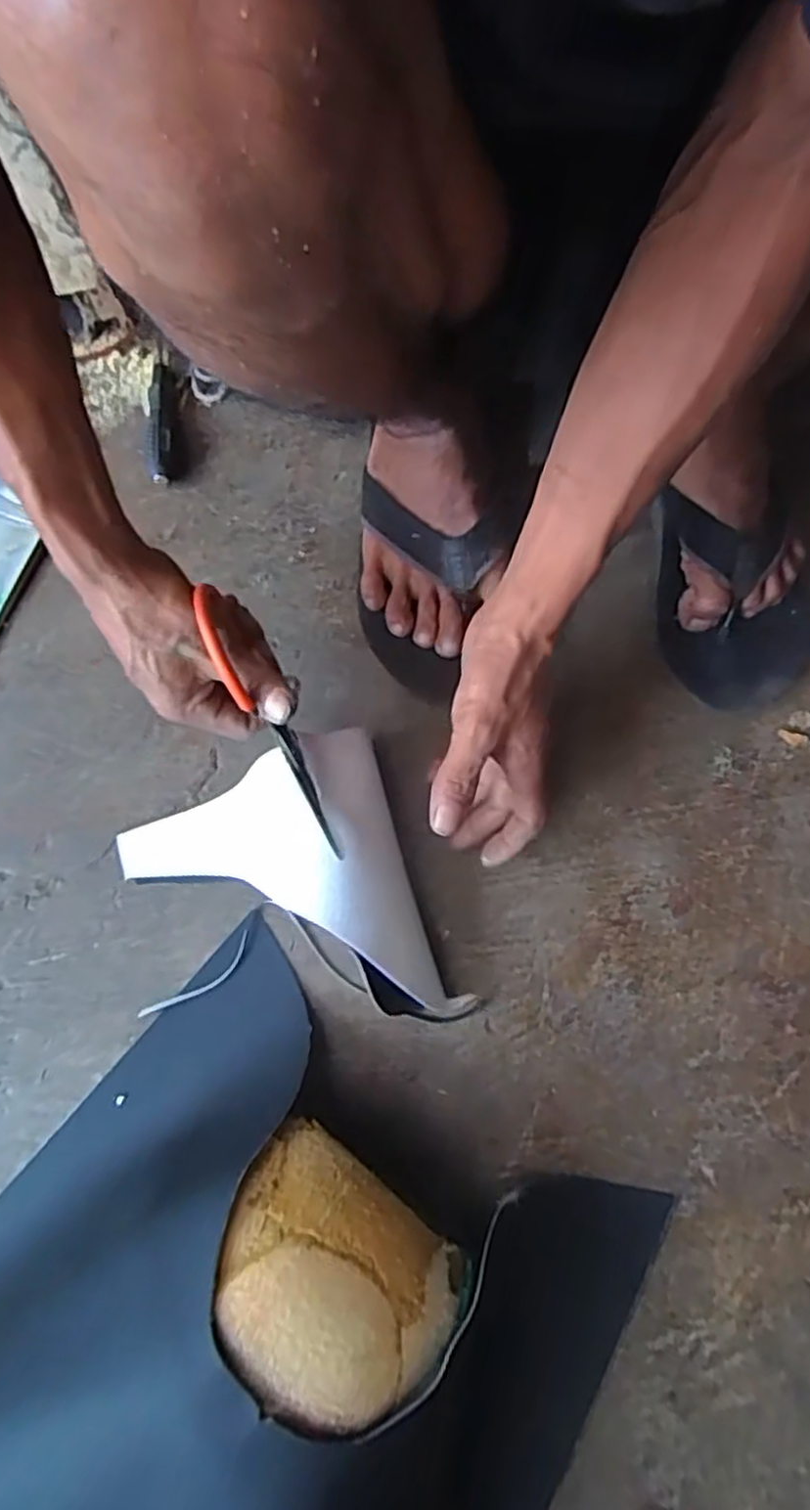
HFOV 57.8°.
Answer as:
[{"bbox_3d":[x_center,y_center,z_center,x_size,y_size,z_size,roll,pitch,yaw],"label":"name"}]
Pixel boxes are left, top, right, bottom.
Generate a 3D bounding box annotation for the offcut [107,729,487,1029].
[{"bbox_3d":[-0.078,0.100,0.463,0.177,0.076,0.192,-22,76,-5],"label":"offcut"}]

